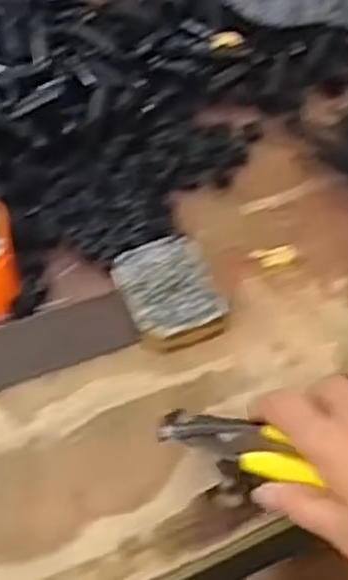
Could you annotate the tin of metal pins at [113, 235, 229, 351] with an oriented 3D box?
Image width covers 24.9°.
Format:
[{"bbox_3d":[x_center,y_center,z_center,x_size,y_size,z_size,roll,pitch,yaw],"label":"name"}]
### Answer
[{"bbox_3d":[-0.004,0.001,0.543,0.061,0.015,0.094,-16,46,-11],"label":"tin of metal pins"}]

